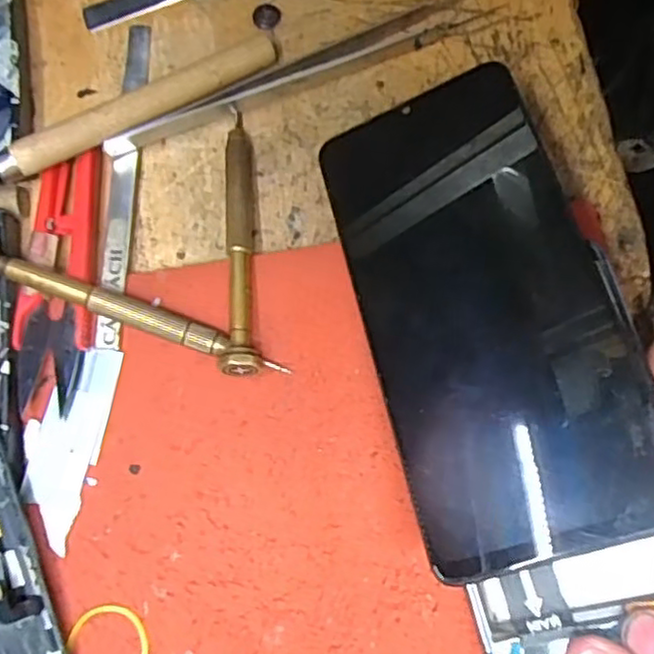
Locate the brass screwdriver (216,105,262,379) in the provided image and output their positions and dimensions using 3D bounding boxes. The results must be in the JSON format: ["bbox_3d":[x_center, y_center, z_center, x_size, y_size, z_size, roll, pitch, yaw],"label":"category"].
[{"bbox_3d":[-0.031,-0.032,0.238,0.011,0.015,0.101,-4,77,0],"label":"brass screwdriver"}]

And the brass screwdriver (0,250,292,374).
[{"bbox_3d":[-0.066,-0.006,0.227,0.107,0.018,0.012,17,78,5],"label":"brass screwdriver"}]

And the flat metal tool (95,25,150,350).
[{"bbox_3d":[-0.075,-0.055,0.249,0.010,0.004,0.129,0,77,1],"label":"flat metal tool"}]

